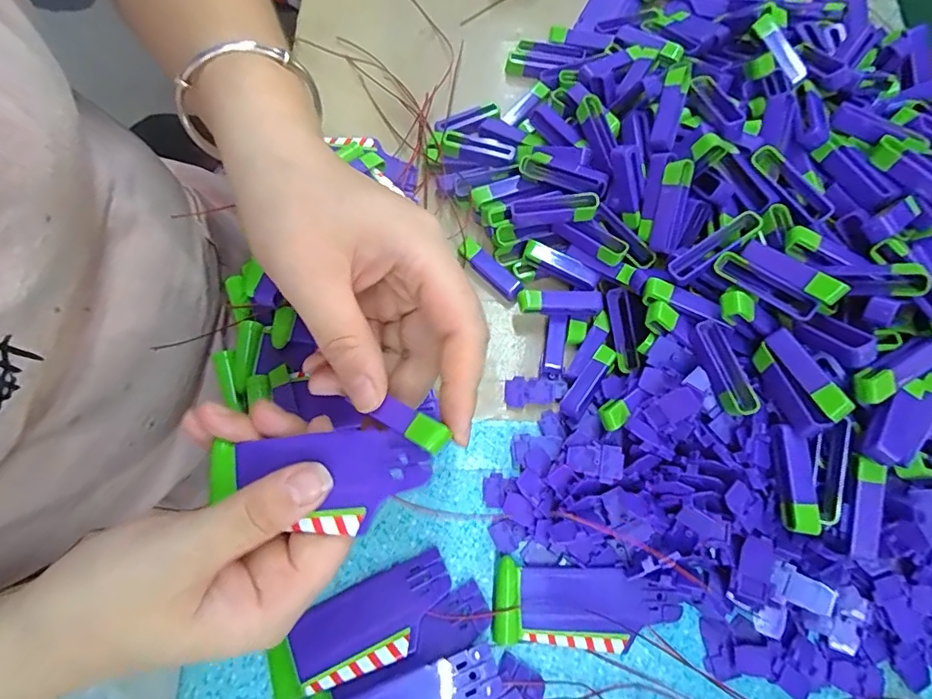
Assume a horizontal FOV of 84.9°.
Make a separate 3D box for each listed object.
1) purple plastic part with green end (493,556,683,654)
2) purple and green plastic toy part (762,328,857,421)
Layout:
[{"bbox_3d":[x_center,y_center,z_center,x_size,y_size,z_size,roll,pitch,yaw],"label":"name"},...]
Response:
[{"bbox_3d":[0.058,0.124,0.244,0.086,0.011,0.036,6,72,1],"label":"purple plastic part with green end"},{"bbox_3d":[0.150,0.011,0.224,0.011,0.008,0.045,-43,47,27],"label":"purple and green plastic toy part"}]

